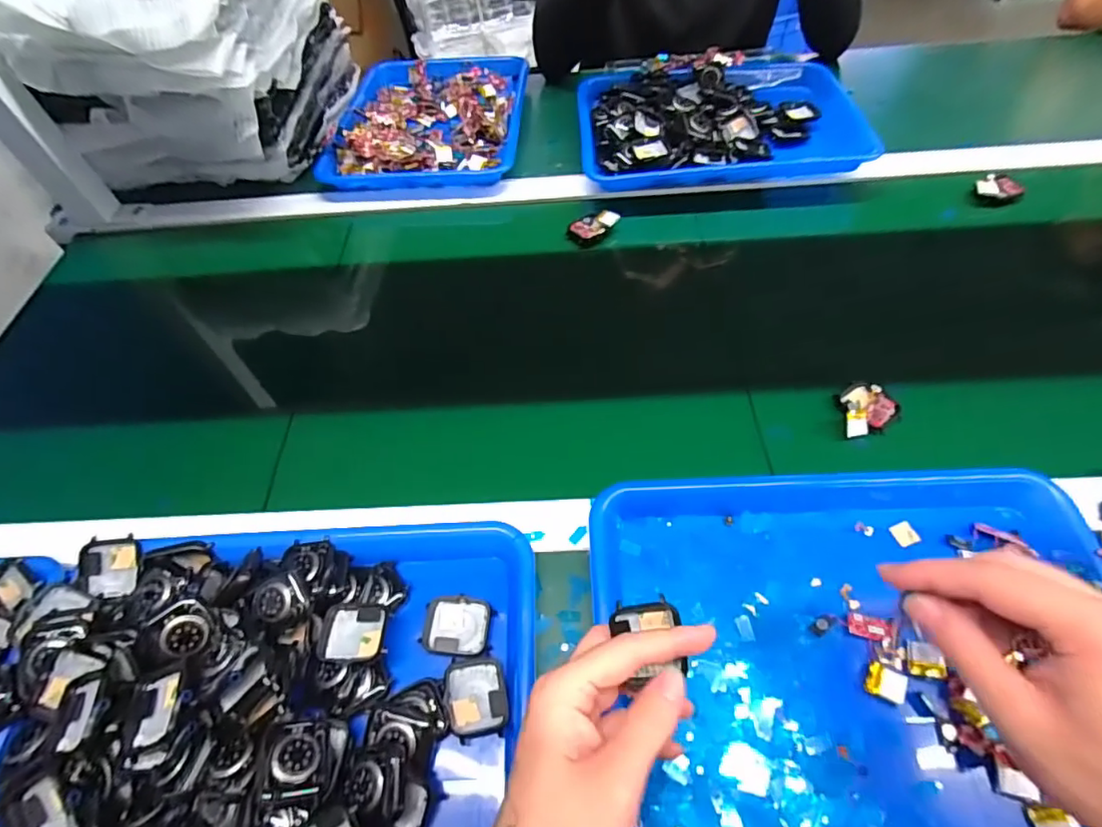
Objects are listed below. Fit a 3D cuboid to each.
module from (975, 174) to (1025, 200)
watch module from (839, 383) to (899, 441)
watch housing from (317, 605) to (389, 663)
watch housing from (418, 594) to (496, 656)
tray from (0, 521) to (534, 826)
[{"bbox_3d":[0.508,-0.256,0.623,0.048,0.009,0.036,18,61,14],"label":"module"},{"bbox_3d":[0.263,-0.005,0.464,0.055,0.017,0.044,-32,61,-15],"label":"watch module"},{"bbox_3d":[-0.130,0.147,0.366,0.043,0.014,0.036,-3,58,2],"label":"watch housing"},{"bbox_3d":[-0.064,0.146,0.380,0.045,0.011,0.038,4,58,7],"label":"watch housing"},{"bbox_3d":[-0.177,0.194,0.342,0.334,0.068,0.251,-5,58,1],"label":"tray"}]

